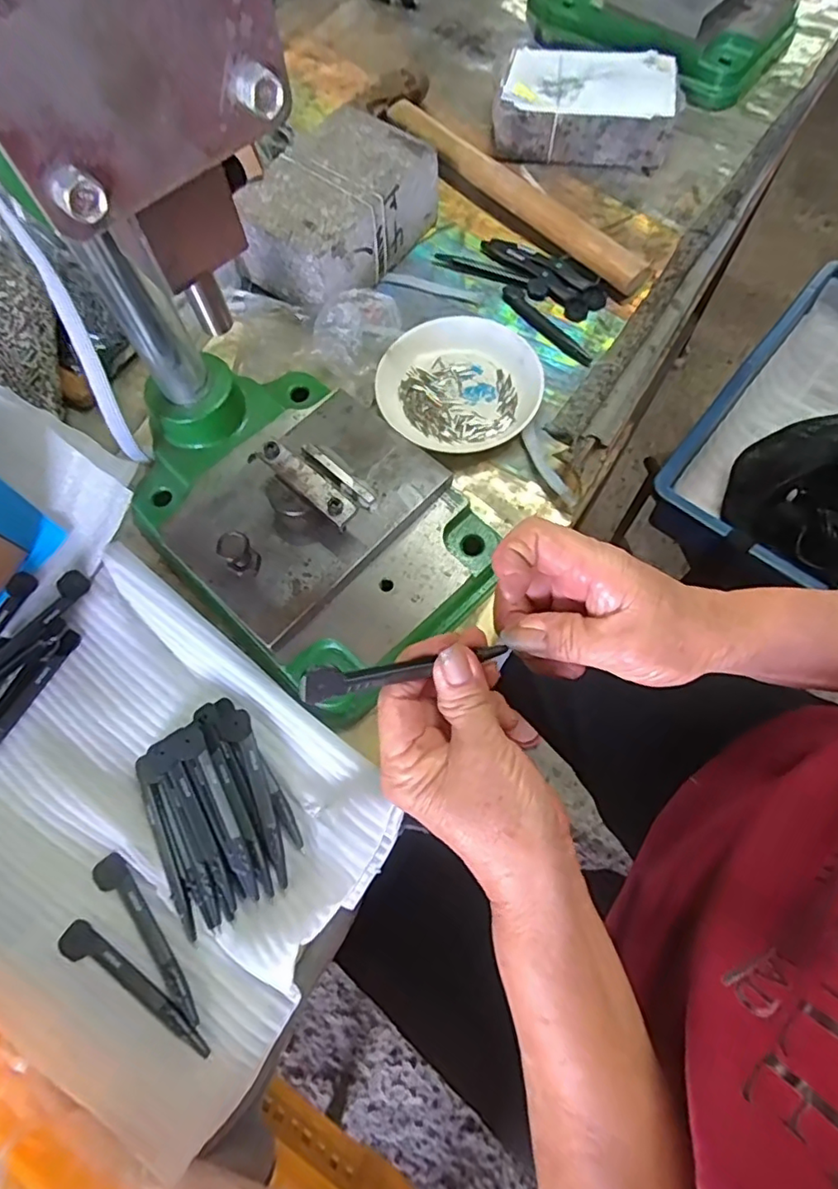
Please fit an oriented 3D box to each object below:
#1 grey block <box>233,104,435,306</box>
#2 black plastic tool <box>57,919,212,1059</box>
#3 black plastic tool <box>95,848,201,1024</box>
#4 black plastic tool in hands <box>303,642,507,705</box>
[{"bbox_3d":[-0.064,-0.300,0.458,0.102,0.062,0.155,34,74,13],"label":"grey block"},{"bbox_3d":[-0.145,0.201,0.296,0.097,0.005,0.016,29,72,11],"label":"black plastic tool"},{"bbox_3d":[-0.145,0.182,0.306,0.019,0.007,0.096,-37,73,-12],"label":"black plastic tool"},{"bbox_3d":[-0.004,0.032,0.251,0.096,0.006,0.013,-7,67,-28],"label":"black plastic tool in hands"}]

